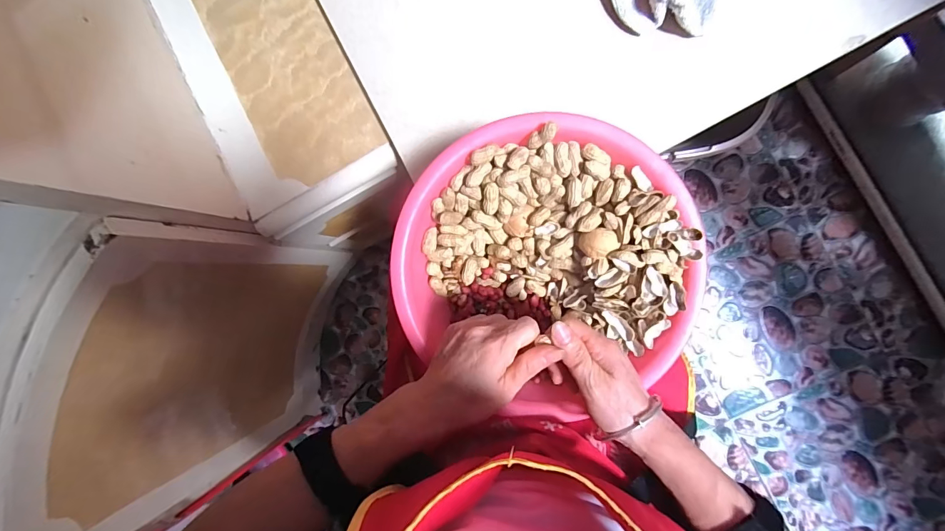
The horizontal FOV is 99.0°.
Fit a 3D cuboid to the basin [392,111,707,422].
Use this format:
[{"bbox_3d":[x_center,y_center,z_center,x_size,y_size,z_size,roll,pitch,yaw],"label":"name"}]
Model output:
[{"bbox_3d":[0.065,0.004,0.379,0.258,0.082,0.254,0,90,9],"label":"basin"}]

